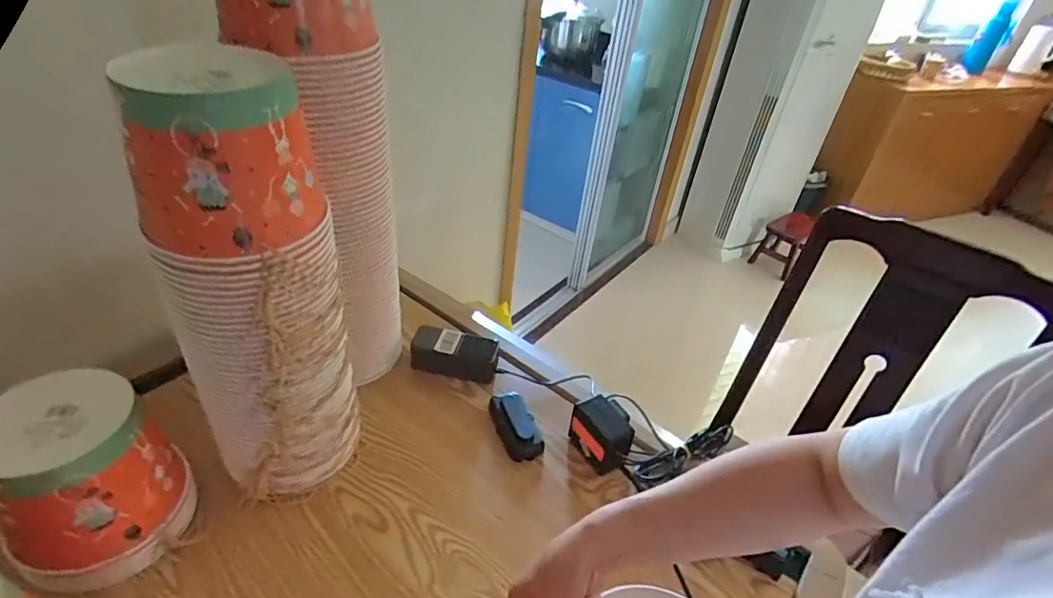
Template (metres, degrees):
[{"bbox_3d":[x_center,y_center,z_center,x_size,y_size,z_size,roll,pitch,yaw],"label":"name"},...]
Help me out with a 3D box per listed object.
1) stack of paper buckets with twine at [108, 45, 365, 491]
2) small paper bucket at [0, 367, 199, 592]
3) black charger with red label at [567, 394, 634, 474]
[{"bbox_3d":[-0.267,0.015,0.555,0.159,0.473,0.126,-19,44,-31],"label":"stack of paper buckets with twine"},{"bbox_3d":[-0.442,0.184,0.546,0.141,0.167,0.138,5,36,-4],"label":"small paper bucket"},{"bbox_3d":[0.104,0.182,0.725,0.059,0.079,0.088,-17,43,-30],"label":"black charger with red label"}]

